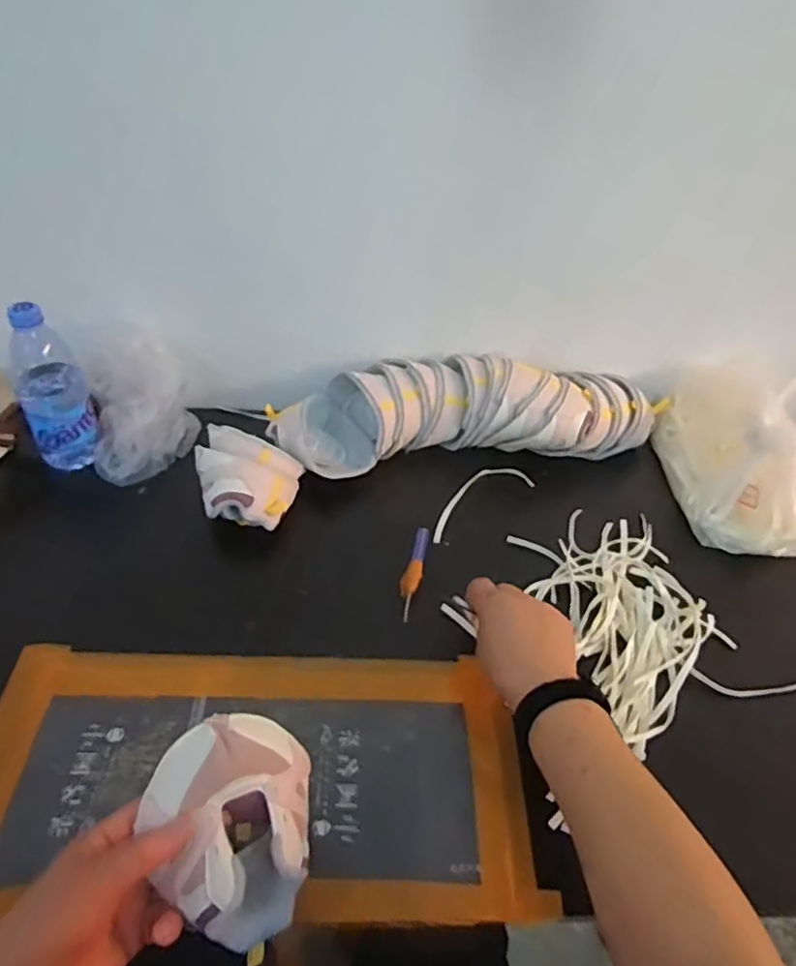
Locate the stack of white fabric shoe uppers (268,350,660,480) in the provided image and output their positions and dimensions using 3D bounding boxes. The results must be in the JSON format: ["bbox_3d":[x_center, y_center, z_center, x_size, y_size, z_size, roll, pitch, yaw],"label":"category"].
[{"bbox_3d":[0.087,-0.088,0.793,0.460,0.105,0.130,-5,42,-10],"label":"stack of white fabric shoe uppers"}]

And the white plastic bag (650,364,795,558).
[{"bbox_3d":[0.411,-0.038,0.767,0.154,0.122,0.271,8,42,5],"label":"white plastic bag"}]

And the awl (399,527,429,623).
[{"bbox_3d":[0.017,0.091,0.662,0.019,0.012,0.118,13,42,10],"label":"awl"}]

